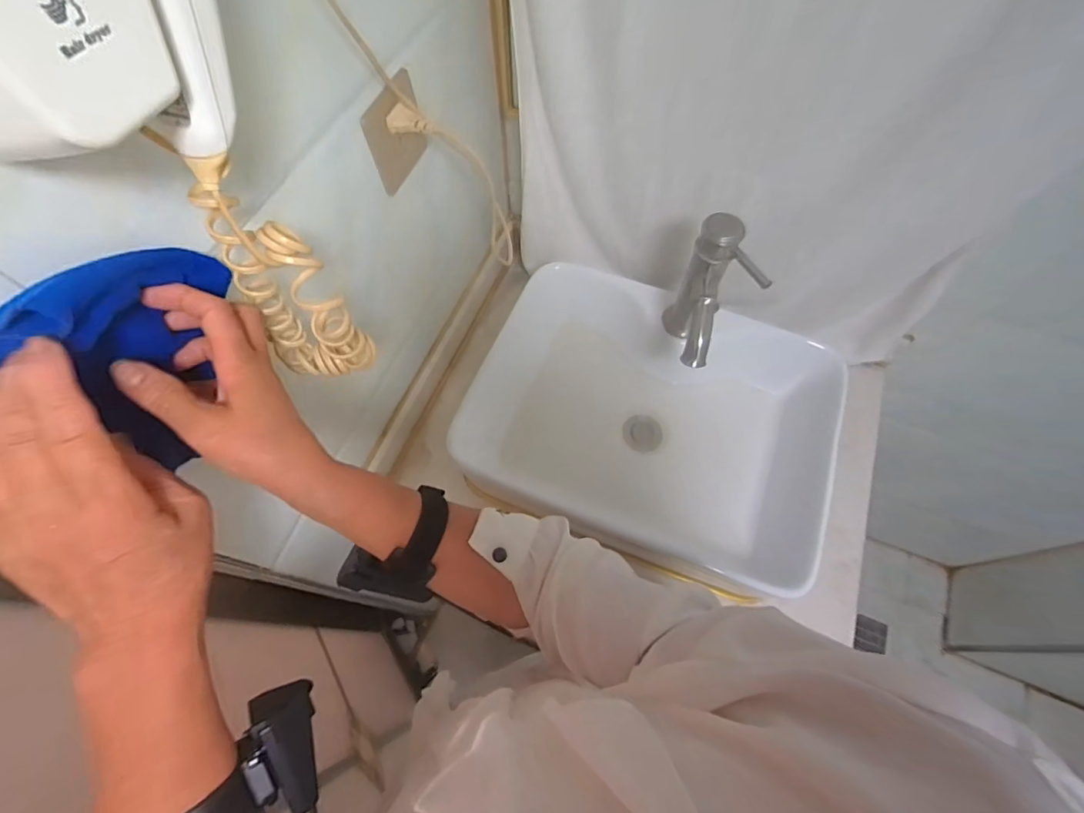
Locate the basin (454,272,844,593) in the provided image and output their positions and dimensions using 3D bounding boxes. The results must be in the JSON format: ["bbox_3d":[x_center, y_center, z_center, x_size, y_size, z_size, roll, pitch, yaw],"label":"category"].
[{"bbox_3d":[0.156,0.022,0.691,0.494,0.152,0.350,19,61,10],"label":"basin"}]

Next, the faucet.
[{"bbox_3d":[0.206,-0.115,0.591,0.066,0.191,0.142,5,59,2],"label":"faucet"}]

